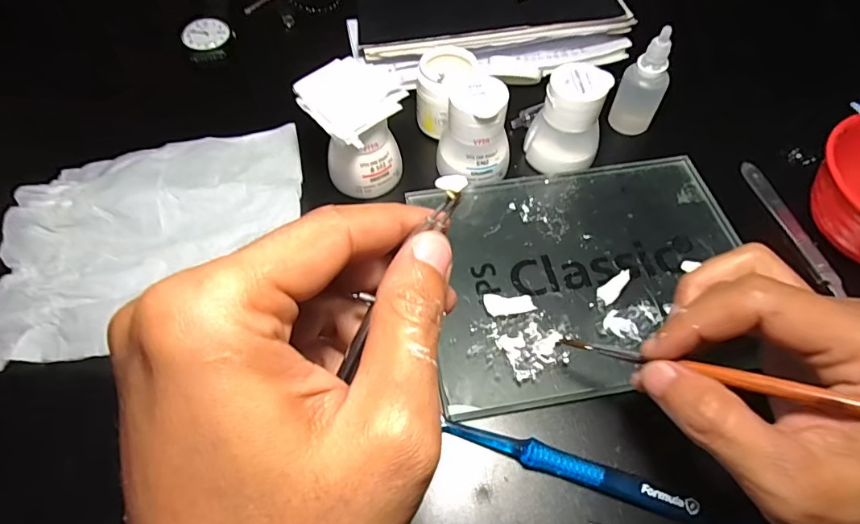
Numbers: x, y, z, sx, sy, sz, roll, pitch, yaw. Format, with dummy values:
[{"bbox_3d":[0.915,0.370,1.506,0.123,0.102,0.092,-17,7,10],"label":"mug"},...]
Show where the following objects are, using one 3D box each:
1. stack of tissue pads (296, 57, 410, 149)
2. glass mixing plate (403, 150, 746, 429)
[{"bbox_3d":[-0.045,-0.098,0.284,0.060,0.010,0.059,38,66,20],"label":"stack of tissue pads"},{"bbox_3d":[0.095,0.002,0.291,0.194,0.010,0.148,-8,59,-5],"label":"glass mixing plate"}]

